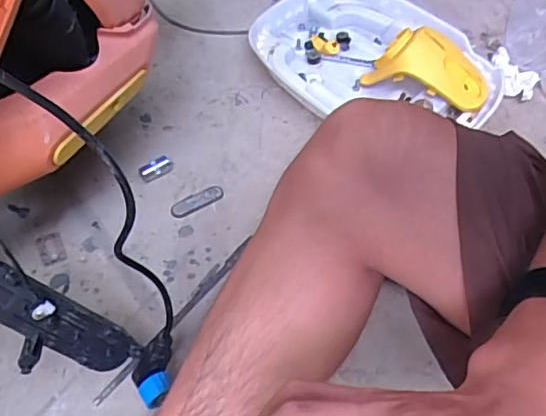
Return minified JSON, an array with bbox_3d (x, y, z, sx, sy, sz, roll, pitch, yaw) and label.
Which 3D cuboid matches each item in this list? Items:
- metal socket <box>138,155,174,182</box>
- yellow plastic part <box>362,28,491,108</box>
[{"bbox_3d":[-0.151,-0.050,0.732,0.044,0.023,0.018,-22,57,-16],"label":"metal socket"},{"bbox_3d":[0.230,-0.205,0.812,0.170,0.069,0.109,23,56,15],"label":"yellow plastic part"}]

